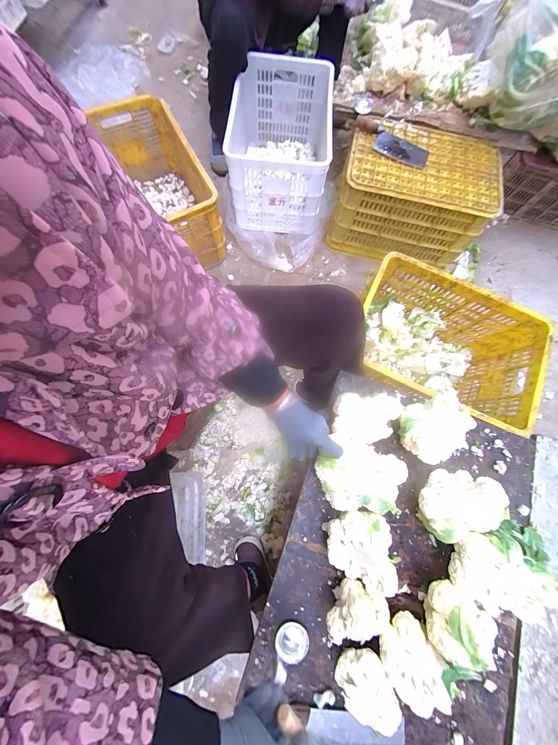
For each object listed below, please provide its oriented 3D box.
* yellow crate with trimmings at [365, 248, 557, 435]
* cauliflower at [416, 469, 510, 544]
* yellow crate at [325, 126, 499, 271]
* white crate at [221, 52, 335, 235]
[{"bbox_3d":[0.484,-0.067,0.811,0.524,0.279,0.362,27,80,5],"label":"yellow crate with trimmings"},{"bbox_3d":[0.376,0.277,0.533,0.171,0.104,0.109,-20,80,-4],"label":"cauliflower"},{"bbox_3d":[0.484,-0.666,0.965,0.502,0.291,0.326,10,79,1],"label":"yellow crate"},{"bbox_3d":[-0.004,-0.894,0.979,0.383,0.255,0.553,5,79,0],"label":"white crate"}]

